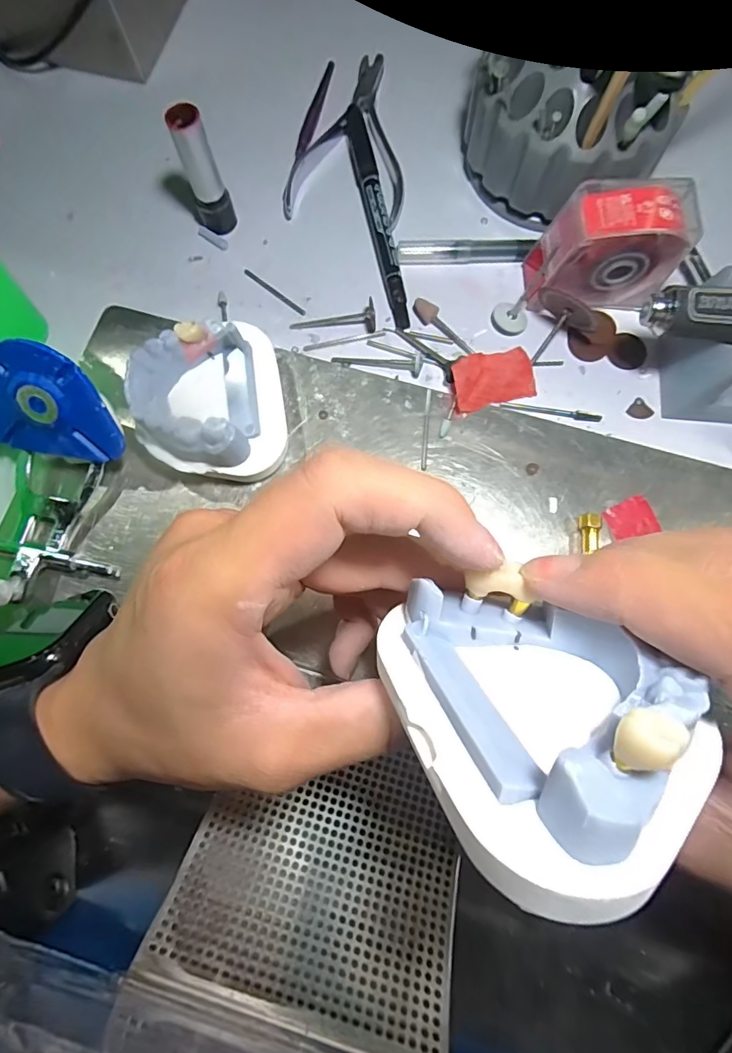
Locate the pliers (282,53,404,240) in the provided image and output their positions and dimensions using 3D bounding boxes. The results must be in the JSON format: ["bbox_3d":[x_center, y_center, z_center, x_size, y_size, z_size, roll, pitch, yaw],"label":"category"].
[{"bbox_3d":[-0.001,-0.224,0.283,0.067,0.008,0.119,15,78,4],"label":"pliers"}]

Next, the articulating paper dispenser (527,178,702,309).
[{"bbox_3d":[0.117,-0.134,0.239,0.067,0.051,0.038,4,78,2],"label":"articulating paper dispenser"}]

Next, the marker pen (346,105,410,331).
[{"bbox_3d":[0.005,-0.173,0.271,0.013,0.011,0.135,-10,77,-1],"label":"marker pen"}]

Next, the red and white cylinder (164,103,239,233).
[{"bbox_3d":[-0.082,-0.178,0.249,0.019,0.059,0.014,-20,78,-3],"label":"red and white cylinder"}]

